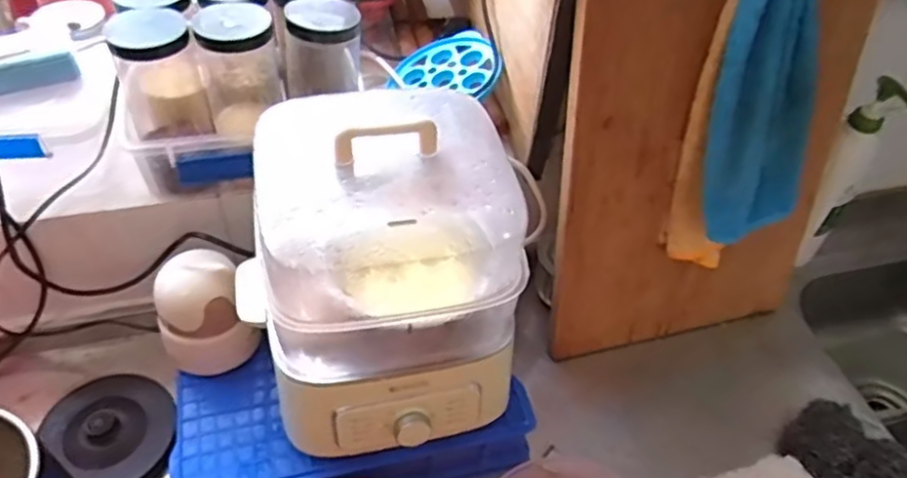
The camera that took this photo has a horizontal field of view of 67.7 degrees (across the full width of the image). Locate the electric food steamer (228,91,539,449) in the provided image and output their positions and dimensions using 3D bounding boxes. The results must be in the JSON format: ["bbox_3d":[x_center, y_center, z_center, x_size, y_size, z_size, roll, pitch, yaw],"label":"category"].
[{"bbox_3d":[-0.070,0.023,0.610,0.225,0.238,0.228,-10,49,-13],"label":"electric food steamer"}]

